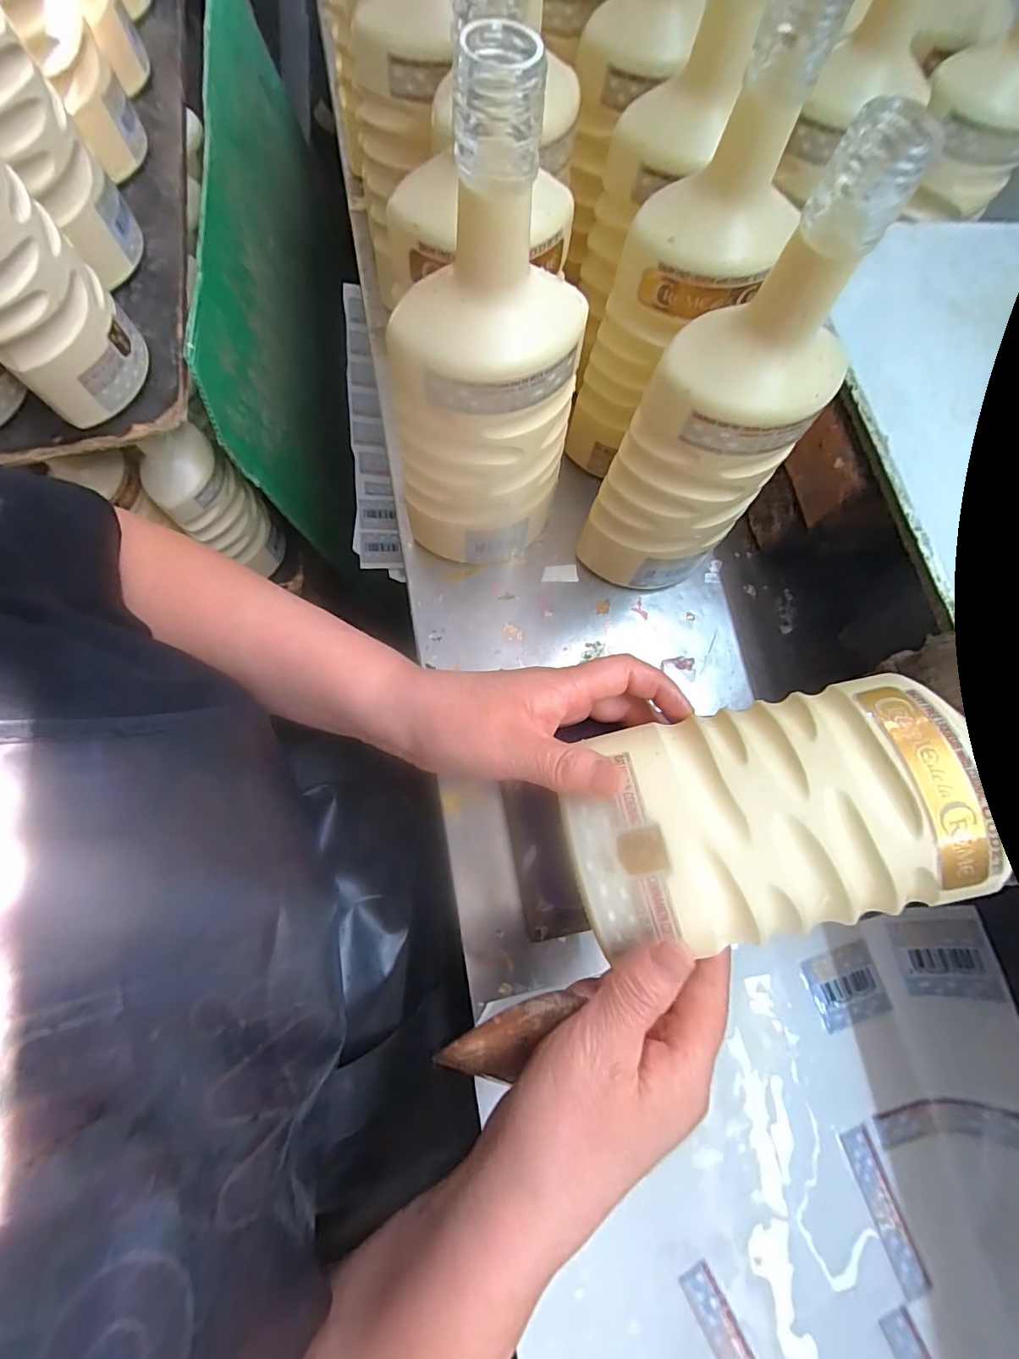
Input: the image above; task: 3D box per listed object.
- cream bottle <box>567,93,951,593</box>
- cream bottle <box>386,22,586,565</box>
[{"bbox_3d":[0.111,-0.128,0.281,0.091,0.248,0.074,-42,81,-11],"label":"cream bottle"},{"bbox_3d":[-0.015,-0.146,0.275,0.075,0.247,0.074,31,77,6],"label":"cream bottle"}]

